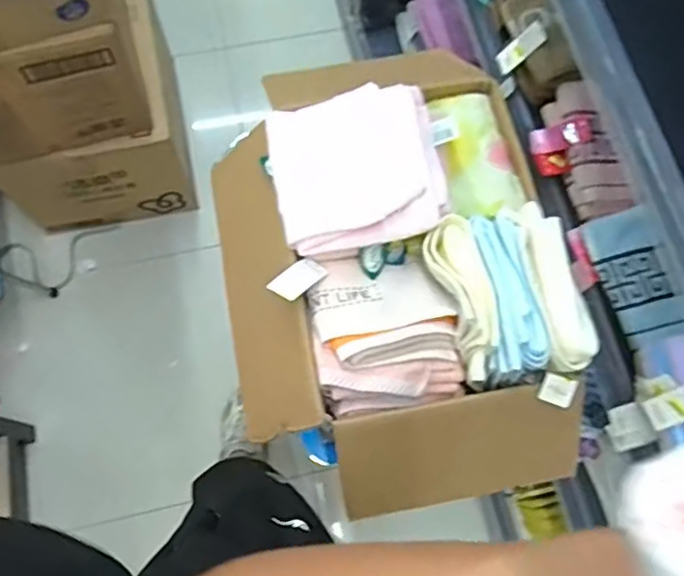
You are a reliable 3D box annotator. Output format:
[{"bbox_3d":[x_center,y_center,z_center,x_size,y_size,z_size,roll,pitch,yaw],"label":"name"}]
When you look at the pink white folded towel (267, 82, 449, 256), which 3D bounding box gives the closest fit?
[{"bbox_3d":[0.017,-0.149,0.759,0.198,0.033,0.199,-8,72,-5],"label":"pink white folded towel"}]

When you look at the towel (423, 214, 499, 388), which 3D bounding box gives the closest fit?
[{"bbox_3d":[0.141,0.010,0.724,0.061,0.063,0.187,-14,73,-7],"label":"towel"}]

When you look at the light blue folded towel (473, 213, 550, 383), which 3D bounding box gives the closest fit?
[{"bbox_3d":[0.186,0.008,0.725,0.053,0.054,0.186,-8,72,-5],"label":"light blue folded towel"}]

